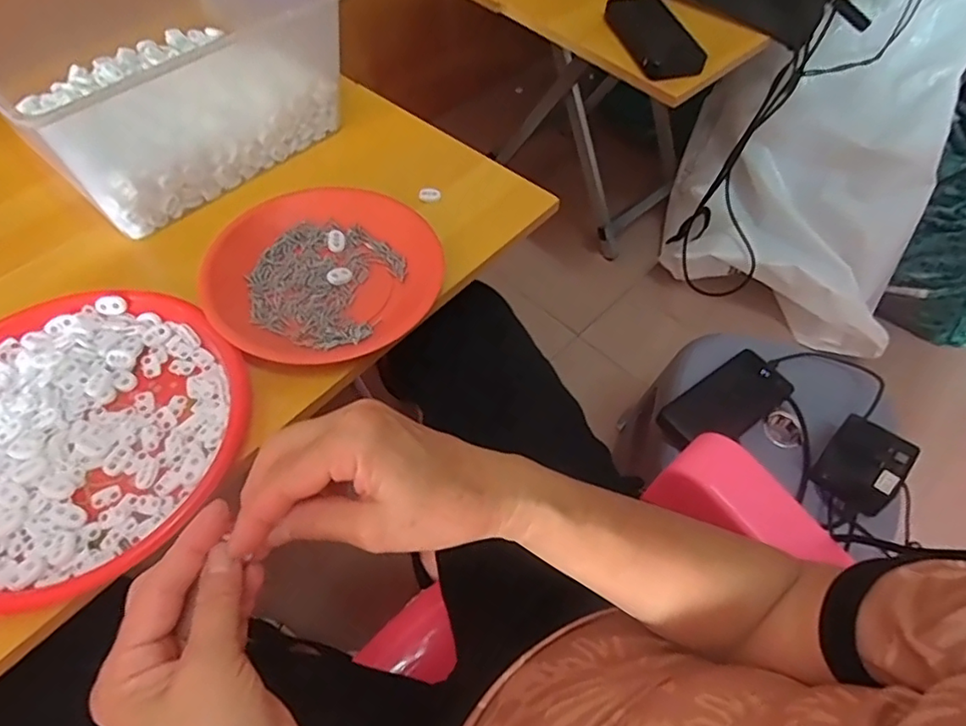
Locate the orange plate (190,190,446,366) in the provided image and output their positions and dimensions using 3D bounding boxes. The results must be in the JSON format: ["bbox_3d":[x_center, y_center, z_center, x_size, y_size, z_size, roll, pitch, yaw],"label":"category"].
[{"bbox_3d":[-0.138,-0.077,0.512,0.181,0.029,0.196,38,64,20],"label":"orange plate"}]

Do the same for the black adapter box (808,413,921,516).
[{"bbox_3d":[0.403,0.108,0.633,0.074,0.054,0.081,37,63,20],"label":"black adapter box"}]

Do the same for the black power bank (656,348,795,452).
[{"bbox_3d":[0.283,0.047,0.687,0.158,0.025,0.078,-34,79,-10],"label":"black power bank"}]

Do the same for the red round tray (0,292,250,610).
[{"bbox_3d":[-0.298,0.049,0.420,0.238,0.016,0.228,2,58,-3],"label":"red round tray"}]

